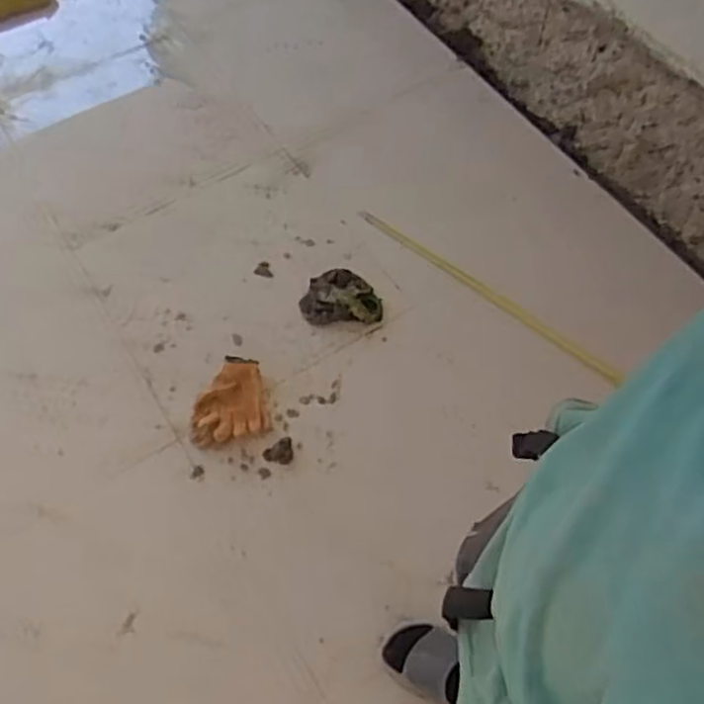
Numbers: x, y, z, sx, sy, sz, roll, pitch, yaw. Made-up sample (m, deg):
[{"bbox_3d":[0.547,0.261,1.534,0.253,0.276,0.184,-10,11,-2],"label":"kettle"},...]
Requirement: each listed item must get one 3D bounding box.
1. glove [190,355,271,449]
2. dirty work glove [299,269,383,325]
[{"bbox_3d":[-0.274,0.103,1.586,0.170,0.033,0.183,-15,63,-7],"label":"glove"},{"bbox_3d":[-0.025,-0.137,1.715,0.186,0.045,0.143,-2,62,0],"label":"dirty work glove"}]

